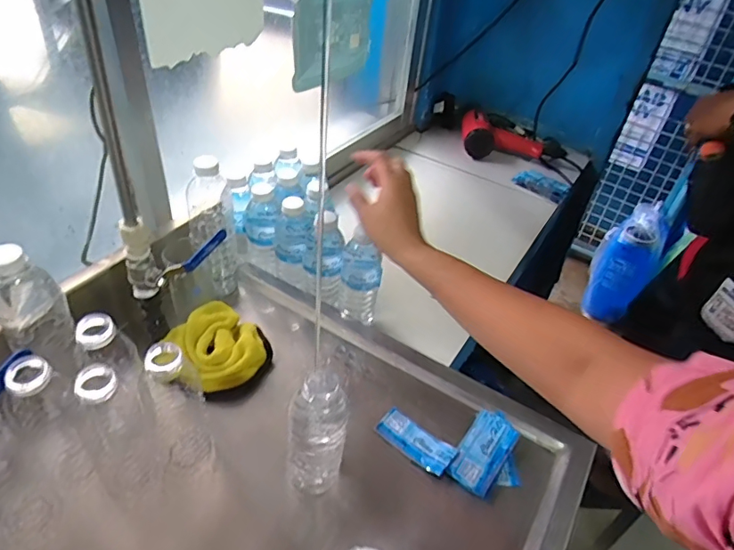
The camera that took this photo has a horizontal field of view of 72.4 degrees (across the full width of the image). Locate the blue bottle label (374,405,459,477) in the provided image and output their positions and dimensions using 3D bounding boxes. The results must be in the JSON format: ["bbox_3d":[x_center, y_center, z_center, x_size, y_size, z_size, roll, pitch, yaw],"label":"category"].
[{"bbox_3d":[0.057,0.197,0.596,0.095,0.008,0.041,29,46,24],"label":"blue bottle label"}]

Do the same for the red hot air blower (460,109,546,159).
[{"bbox_3d":[0.327,-0.332,1.222,0.200,0.083,0.106,14,42,9],"label":"red hot air blower"}]

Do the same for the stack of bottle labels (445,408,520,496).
[{"bbox_3d":[0.140,0.204,0.591,0.053,0.010,0.105,29,46,24],"label":"stack of bottle labels"}]

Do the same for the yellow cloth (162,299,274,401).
[{"bbox_3d":[-0.197,0.097,0.650,0.117,0.047,0.118,31,47,26],"label":"yellow cloth"}]

